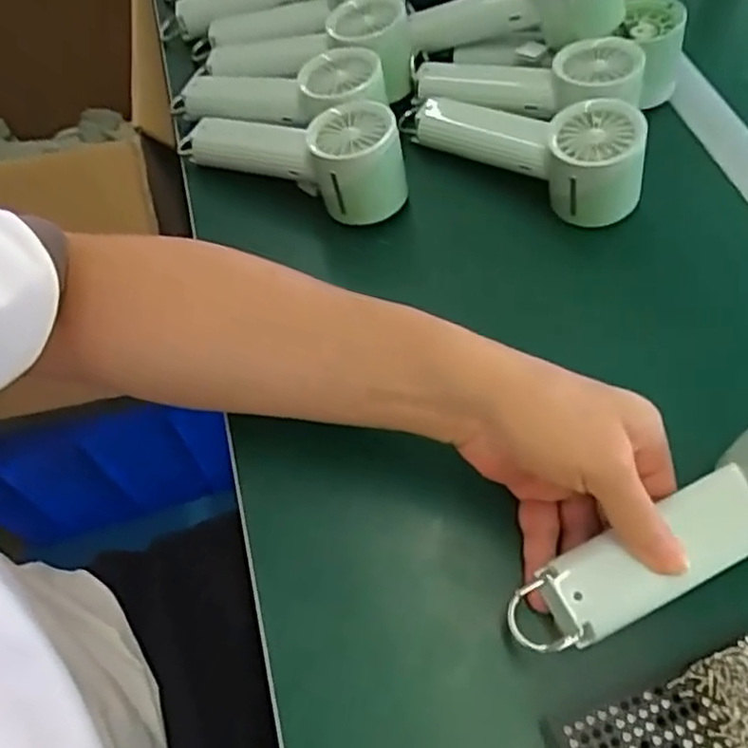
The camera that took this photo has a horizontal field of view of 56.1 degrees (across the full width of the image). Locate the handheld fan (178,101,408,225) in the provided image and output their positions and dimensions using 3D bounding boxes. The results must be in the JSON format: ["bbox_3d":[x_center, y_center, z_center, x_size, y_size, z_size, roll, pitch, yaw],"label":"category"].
[{"bbox_3d":[-0.063,-0.170,0.511,0.189,0.055,0.060,24,63,19],"label":"handheld fan"}]

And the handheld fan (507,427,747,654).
[{"bbox_3d":[0.160,0.083,0.350,0.194,0.050,0.058,-30,60,-2],"label":"handheld fan"}]

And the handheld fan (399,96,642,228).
[{"bbox_3d":[0.105,-0.177,0.511,0.195,0.062,0.060,36,67,24],"label":"handheld fan"}]

